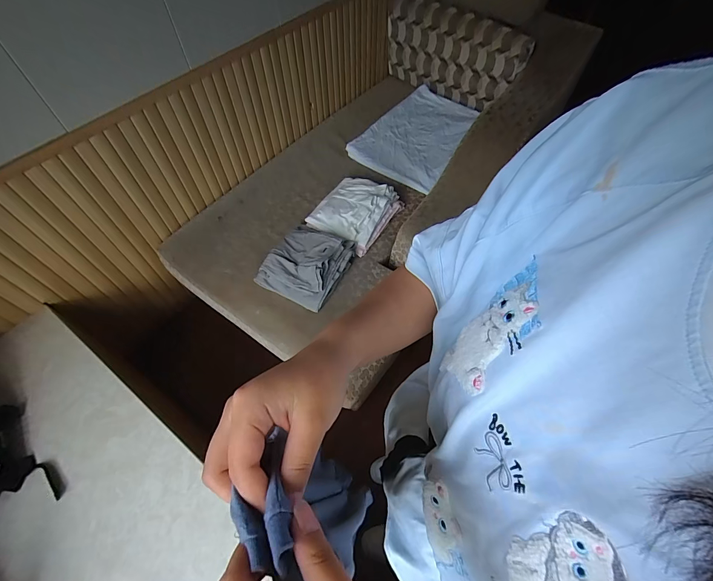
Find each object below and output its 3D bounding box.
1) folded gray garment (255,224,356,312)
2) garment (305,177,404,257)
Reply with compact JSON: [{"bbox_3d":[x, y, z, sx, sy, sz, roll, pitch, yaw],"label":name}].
[{"bbox_3d":[-0.166,-0.101,1.179,0.244,0.107,0.286,24,60,15],"label":"folded gray garment"},{"bbox_3d":[-0.012,-0.311,1.319,0.272,0.118,0.292,29,62,17],"label":"garment"}]

